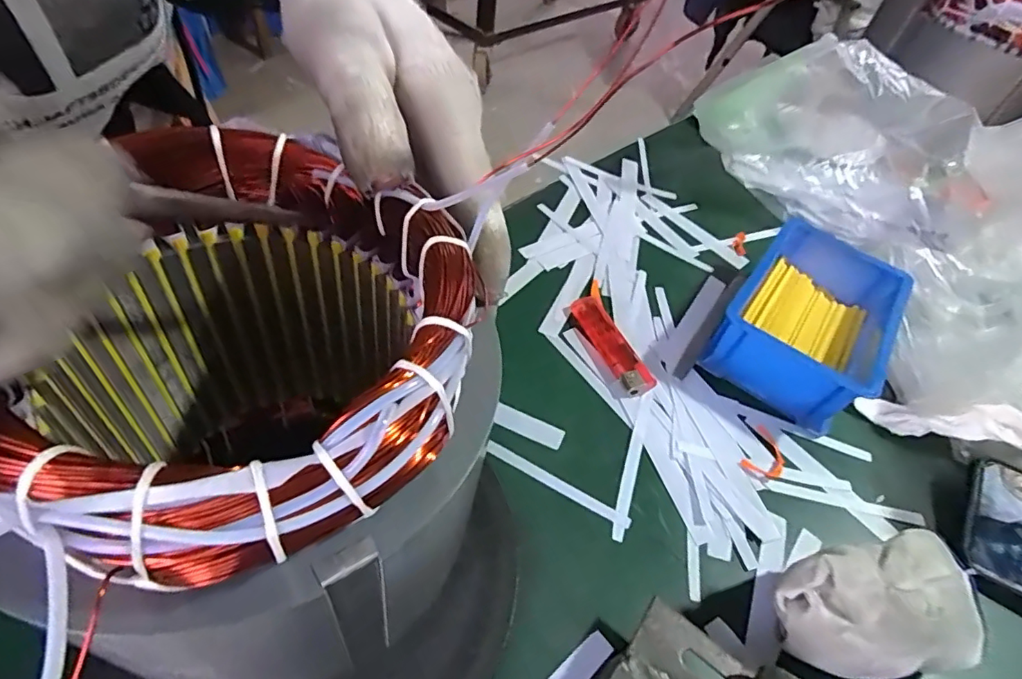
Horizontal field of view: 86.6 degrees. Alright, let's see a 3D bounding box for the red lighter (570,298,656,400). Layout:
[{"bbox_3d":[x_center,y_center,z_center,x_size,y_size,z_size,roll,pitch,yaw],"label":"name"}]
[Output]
[{"bbox_3d":[0.068,0.002,0.376,0.020,0.013,0.087,-14,55,-20],"label":"red lighter"}]

